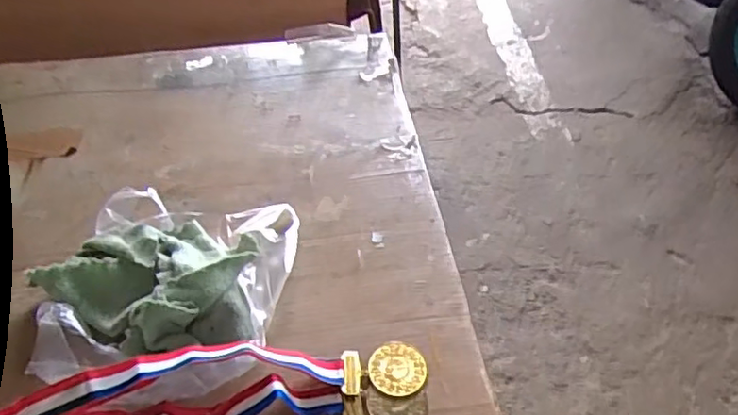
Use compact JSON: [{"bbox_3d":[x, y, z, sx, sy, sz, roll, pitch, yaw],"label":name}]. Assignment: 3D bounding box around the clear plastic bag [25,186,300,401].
[{"bbox_3d":[-0.192,0.067,0.581,0.228,0.053,0.225,4,48,3],"label":"clear plastic bag"}]

